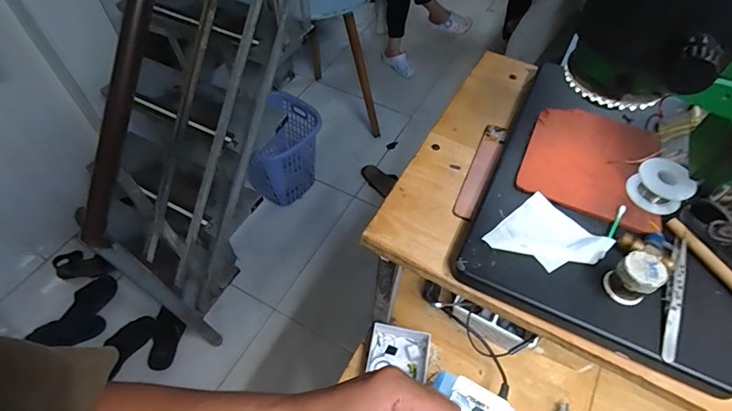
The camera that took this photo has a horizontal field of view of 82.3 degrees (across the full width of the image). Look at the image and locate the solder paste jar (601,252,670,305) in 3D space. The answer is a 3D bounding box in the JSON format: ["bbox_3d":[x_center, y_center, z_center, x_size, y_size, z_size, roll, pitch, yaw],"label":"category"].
[{"bbox_3d":[0.243,0.067,0.379,0.033,0.043,0.034,1,54,-1],"label":"solder paste jar"}]

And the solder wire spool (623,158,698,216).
[{"bbox_3d":[0.311,-0.020,0.443,0.051,0.031,0.053,1,54,-1],"label":"solder wire spool"}]

